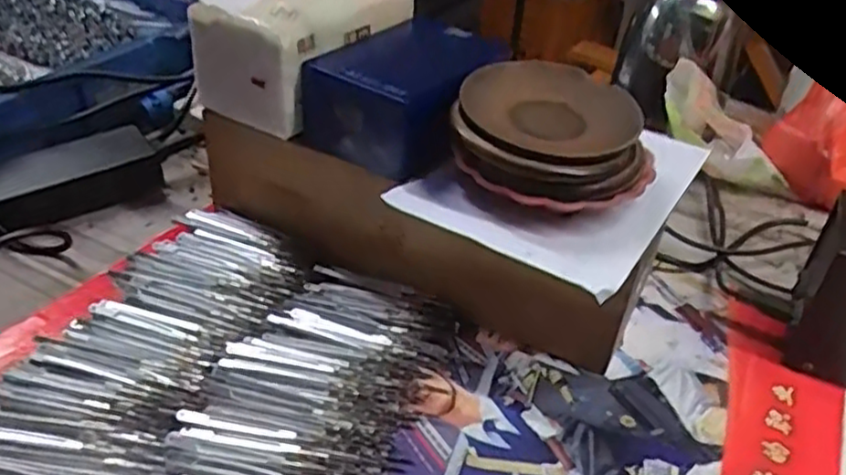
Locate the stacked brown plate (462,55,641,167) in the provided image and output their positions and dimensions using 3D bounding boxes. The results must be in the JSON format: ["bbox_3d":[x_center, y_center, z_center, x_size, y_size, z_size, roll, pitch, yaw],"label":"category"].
[{"bbox_3d":[0.085,-0.085,0.477,0.112,0.025,0.108,2,35,-2],"label":"stacked brown plate"}]

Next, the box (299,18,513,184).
[{"bbox_3d":[-0.007,-0.107,0.524,0.102,0.059,0.131,25,39,25],"label":"box"}]

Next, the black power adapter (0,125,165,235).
[{"bbox_3d":[-0.300,-0.049,0.610,0.065,0.042,0.145,31,43,33],"label":"black power adapter"}]

